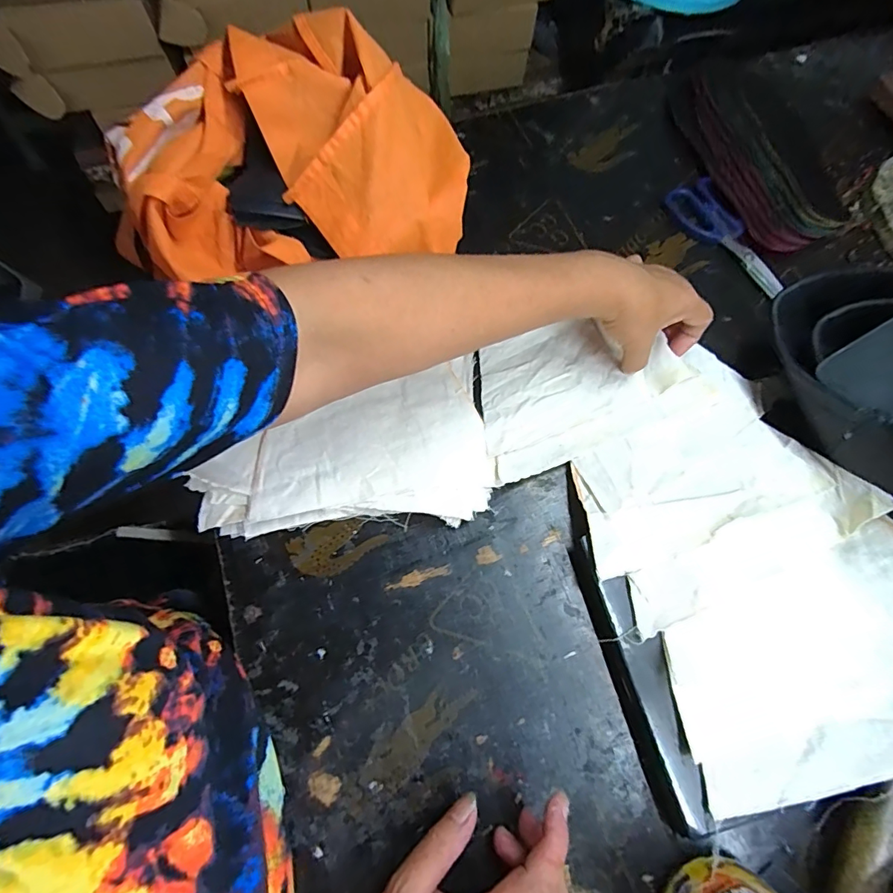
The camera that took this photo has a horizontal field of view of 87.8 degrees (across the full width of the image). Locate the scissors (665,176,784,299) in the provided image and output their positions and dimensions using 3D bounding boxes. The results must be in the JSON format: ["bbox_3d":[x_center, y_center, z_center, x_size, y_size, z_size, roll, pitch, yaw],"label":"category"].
[{"bbox_3d":[0.292,-0.220,0.492,0.059,0.011,0.155,-20,72,-6],"label":"scissors"}]

